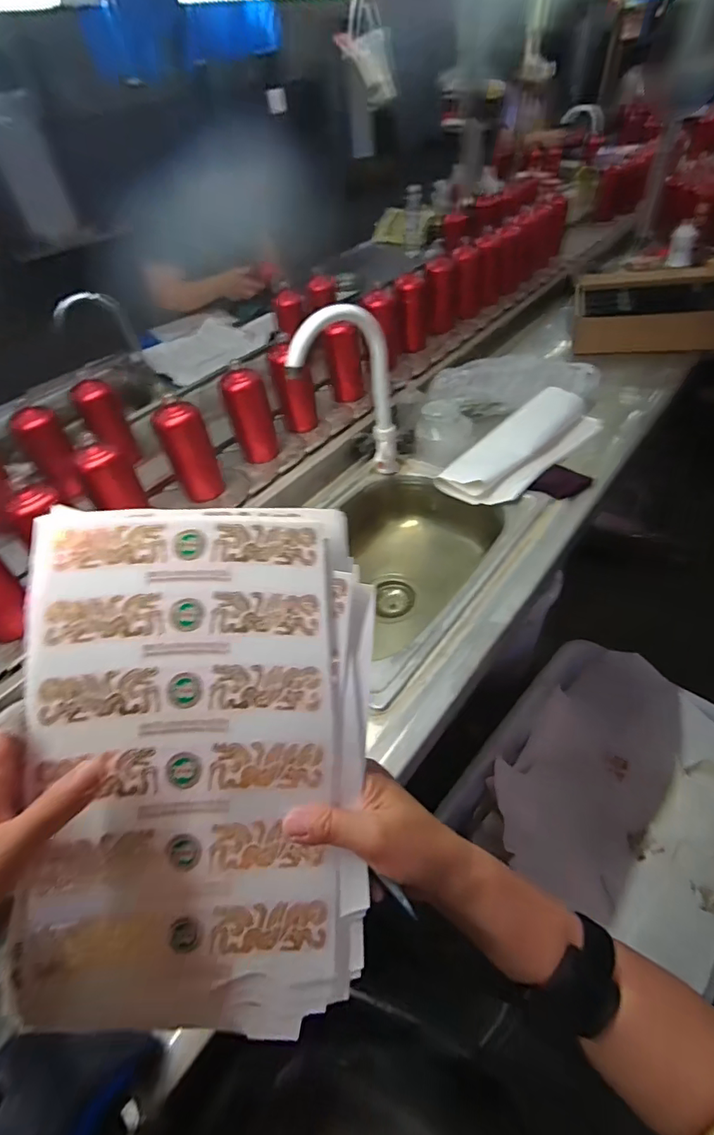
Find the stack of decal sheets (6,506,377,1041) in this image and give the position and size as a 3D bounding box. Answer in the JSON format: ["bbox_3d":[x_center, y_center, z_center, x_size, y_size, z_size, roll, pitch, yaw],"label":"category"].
[{"bbox_3d":[-0.100,0.120,0.324,0.214,0.021,0.322,0,82,-8],"label":"stack of decal sheets"}]

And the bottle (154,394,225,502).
[{"bbox_3d":[-0.297,-0.206,0.894,0.079,0.166,0.064,-18,46,-11],"label":"bottle"}]

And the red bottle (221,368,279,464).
[{"bbox_3d":[-0.207,-0.299,0.973,0.081,0.159,0.068,-11,45,-5],"label":"red bottle"}]

